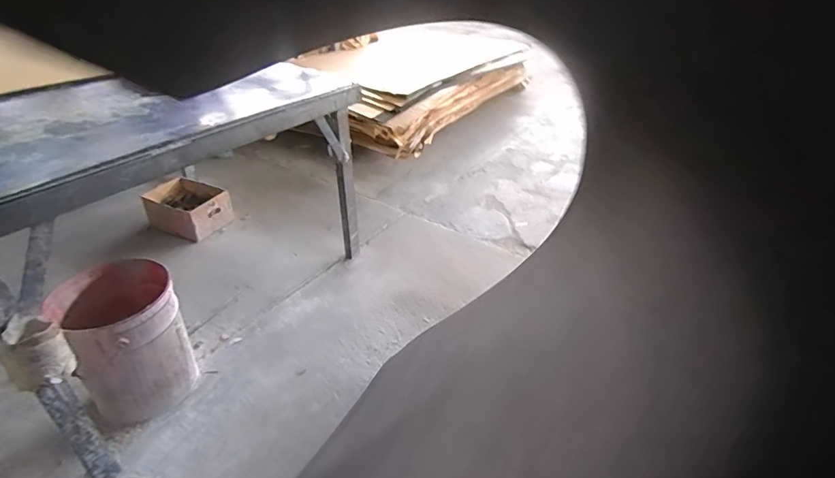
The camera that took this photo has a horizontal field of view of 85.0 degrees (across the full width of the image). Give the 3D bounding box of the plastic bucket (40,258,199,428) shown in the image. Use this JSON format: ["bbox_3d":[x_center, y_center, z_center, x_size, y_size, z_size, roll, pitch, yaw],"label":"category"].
[{"bbox_3d":[-0.827,0.297,1.311,0.282,0.368,0.302,-23,40,-33],"label":"plastic bucket"}]

